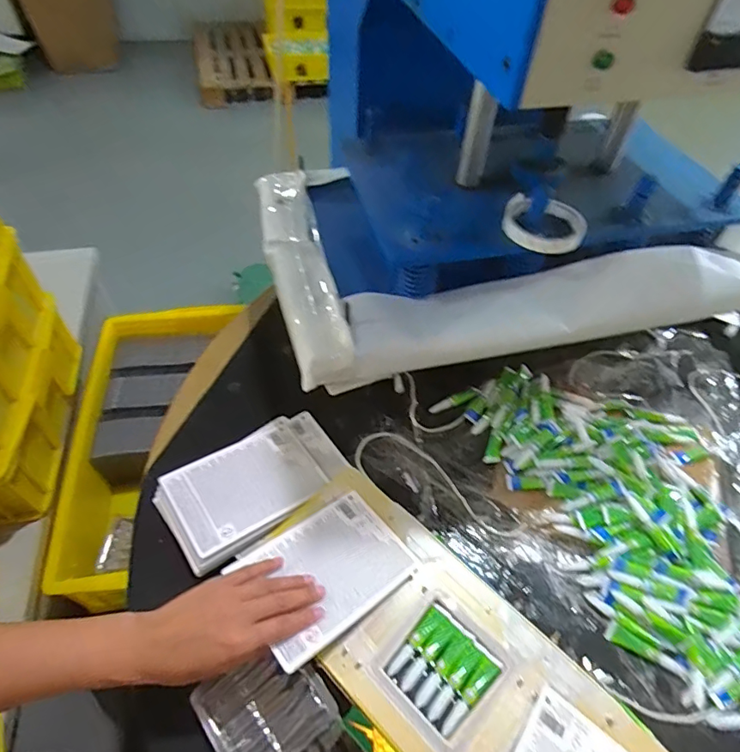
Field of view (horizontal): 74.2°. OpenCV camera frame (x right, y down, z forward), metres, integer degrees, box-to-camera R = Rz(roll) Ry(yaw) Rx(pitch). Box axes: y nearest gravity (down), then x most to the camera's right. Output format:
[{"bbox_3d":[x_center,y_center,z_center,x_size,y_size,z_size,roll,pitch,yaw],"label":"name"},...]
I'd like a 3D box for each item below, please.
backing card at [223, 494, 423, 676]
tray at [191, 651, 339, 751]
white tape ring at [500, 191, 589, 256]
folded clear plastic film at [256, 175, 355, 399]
[{"bbox_3d":[-0.045,0.195,0.498,0.163,0.008,0.115,-25,54,-36],"label":"backing card"},{"bbox_3d":[-0.098,0.314,0.462,0.104,0.011,0.097,-31,60,-26],"label":"tray"},{"bbox_3d":[0.202,-0.176,0.572,0.091,0.023,0.080,16,52,8],"label":"white tape ring"},{"bbox_3d":[-0.098,-0.151,0.645,0.073,0.046,0.365,-10,53,-12],"label":"folded clear plastic film"}]

